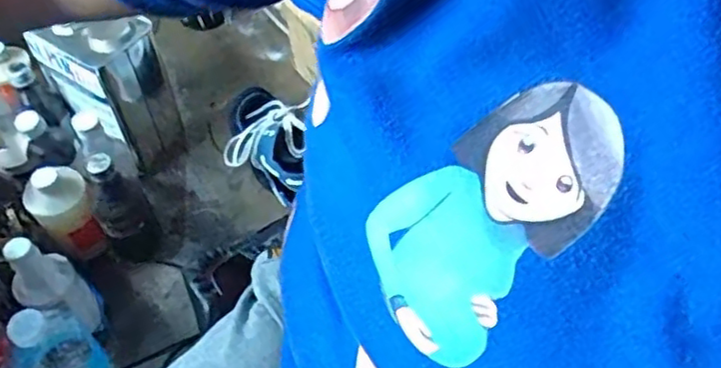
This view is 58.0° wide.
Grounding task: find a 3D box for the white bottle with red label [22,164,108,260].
[{"bbox_3d":[-0.381,0.037,0.846,0.072,0.126,0.068,-30,60,-20],"label":"white bottle with red label"}]

